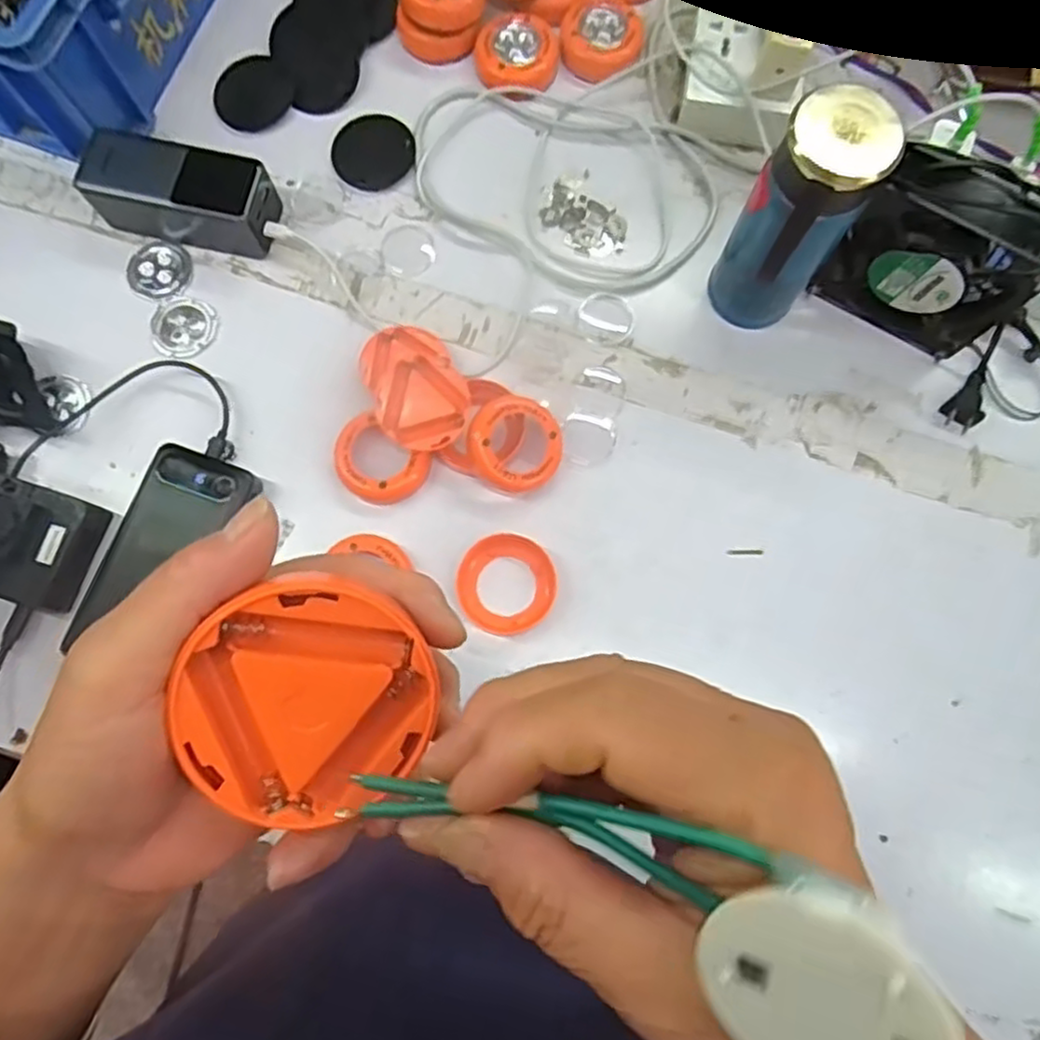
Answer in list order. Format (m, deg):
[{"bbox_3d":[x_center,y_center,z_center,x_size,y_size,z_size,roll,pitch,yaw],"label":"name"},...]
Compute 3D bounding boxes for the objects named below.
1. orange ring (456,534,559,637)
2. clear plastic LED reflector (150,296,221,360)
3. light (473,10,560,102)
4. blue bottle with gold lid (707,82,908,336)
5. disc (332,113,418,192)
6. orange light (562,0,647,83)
[{"bbox_3d":[-0.009,0.044,0.485,0.066,0.012,0.066,0,78,0],"label":"orange ring"},{"bbox_3d":[-0.255,-0.146,0.535,0.050,0.008,0.051,0,78,0],"label":"clear plastic LED reflector"},{"bbox_3d":[-0.002,-0.377,0.573,0.066,0.018,0.062,0,78,0],"label":"light"},{"bbox_3d":[0.174,-0.187,0.457,0.063,0.166,0.064,0,78,0],"label":"blue bottle with gold lid"},{"bbox_3d":[-0.117,-0.295,0.564,0.065,0.004,0.063,0,78,0],"label":"disc"},{"bbox_3d":[0.064,-0.395,0.573,0.059,0.022,0.067,-32,80,-6],"label":"orange light"}]

